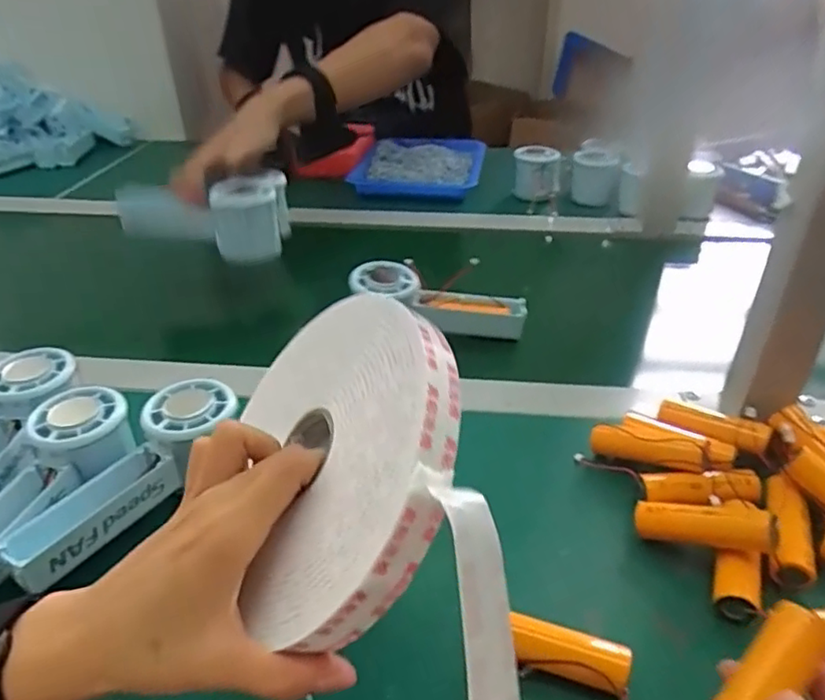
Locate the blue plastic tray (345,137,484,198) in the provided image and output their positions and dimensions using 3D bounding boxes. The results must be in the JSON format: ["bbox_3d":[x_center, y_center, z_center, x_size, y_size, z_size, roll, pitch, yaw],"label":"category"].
[{"bbox_3d":[0.014,-0.268,0.921,0.170,0.031,0.223,5,35,8],"label":"blue plastic tray"}]

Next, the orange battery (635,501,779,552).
[{"bbox_3d":[0.163,0.099,0.353,0.072,0.020,0.016,-5,27,36],"label":"orange battery"}]

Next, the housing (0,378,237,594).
[{"bbox_3d":[-0.170,0.073,0.377,0.042,0.039,0.149,22,41,29],"label":"housing"}]

